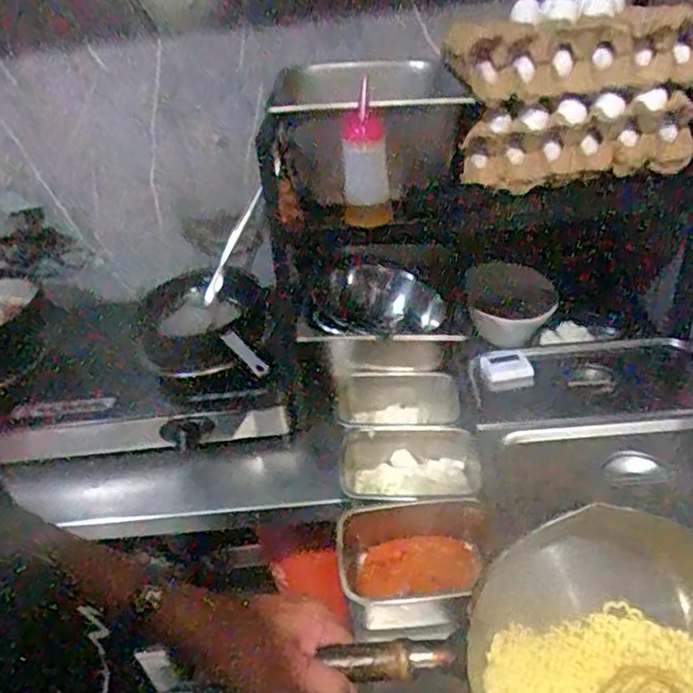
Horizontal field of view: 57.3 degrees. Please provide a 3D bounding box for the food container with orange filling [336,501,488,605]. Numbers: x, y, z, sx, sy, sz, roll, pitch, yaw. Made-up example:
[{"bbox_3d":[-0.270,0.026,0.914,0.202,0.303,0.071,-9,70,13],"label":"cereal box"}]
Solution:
[{"bbox_3d":[0.077,0.254,0.741,0.173,0.076,0.138,-1,34,10],"label":"food container with orange filling"}]

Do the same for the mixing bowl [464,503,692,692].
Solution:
[{"bbox_3d":[0.208,0.236,0.490,0.210,0.067,0.219,-5,33,4],"label":"mixing bowl"}]

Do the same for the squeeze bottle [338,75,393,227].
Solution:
[{"bbox_3d":[0.022,-0.235,0.809,0.058,0.173,0.052,-9,33,-1],"label":"squeeze bottle"}]

